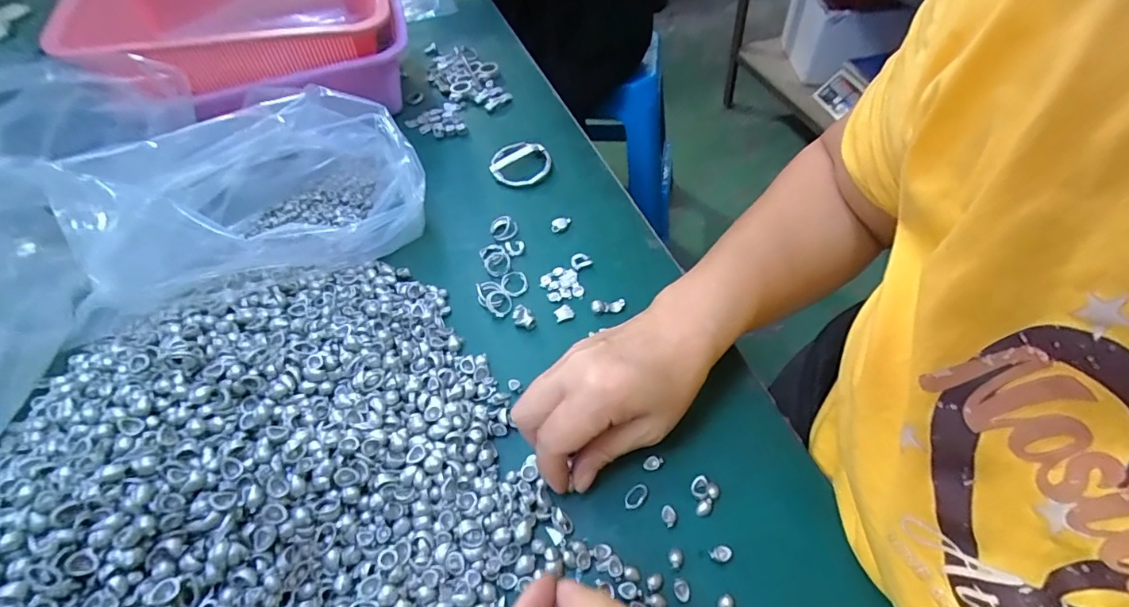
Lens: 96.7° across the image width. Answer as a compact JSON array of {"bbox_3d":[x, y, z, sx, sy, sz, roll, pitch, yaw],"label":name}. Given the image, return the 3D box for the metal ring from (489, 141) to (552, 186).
[{"bbox_3d":[-0.044,-0.139,0.493,0.059,0.013,0.057,-2,50,3],"label":"metal ring"}]

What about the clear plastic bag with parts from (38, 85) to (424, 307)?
[{"bbox_3d":[-0.240,-0.098,0.402,0.225,0.120,0.133,-30,54,-19],"label":"clear plastic bag with parts"}]

